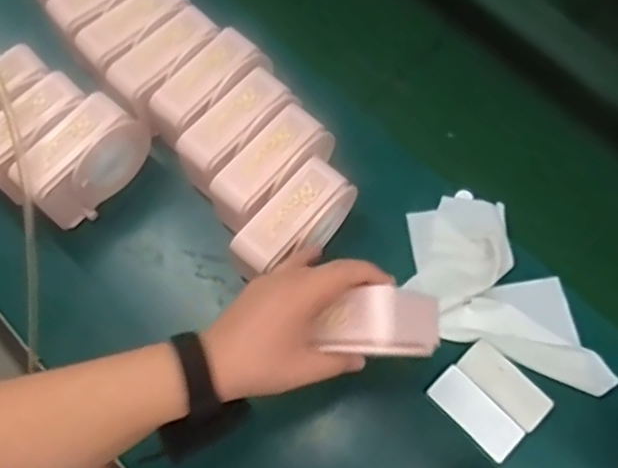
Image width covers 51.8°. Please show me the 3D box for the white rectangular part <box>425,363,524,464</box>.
[{"bbox_3d":[0.158,0.169,0.602,0.038,0.008,0.089,-42,74,-15],"label":"white rectangular part"}]

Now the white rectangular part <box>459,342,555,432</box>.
[{"bbox_3d":[0.190,0.147,0.620,0.041,0.009,0.090,-42,74,-15],"label":"white rectangular part"}]

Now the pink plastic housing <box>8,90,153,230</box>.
[{"bbox_3d":[-0.230,-0.072,0.662,0.059,0.095,0.132,38,73,14],"label":"pink plastic housing"}]

